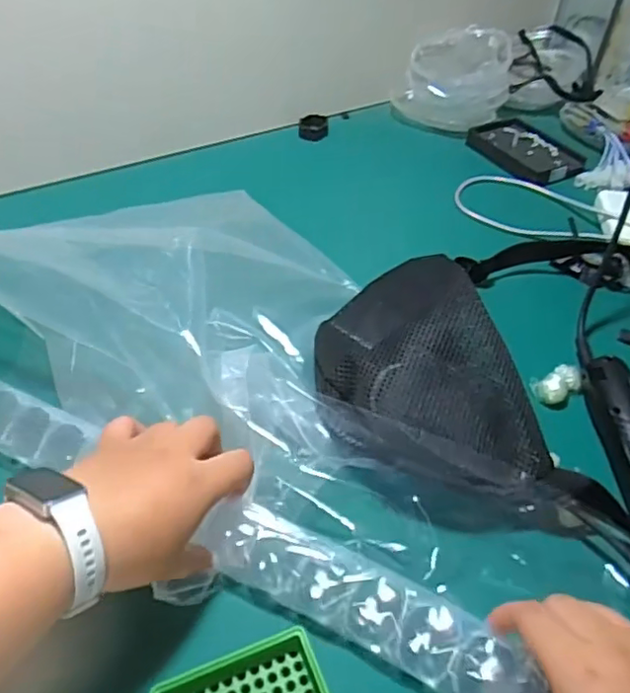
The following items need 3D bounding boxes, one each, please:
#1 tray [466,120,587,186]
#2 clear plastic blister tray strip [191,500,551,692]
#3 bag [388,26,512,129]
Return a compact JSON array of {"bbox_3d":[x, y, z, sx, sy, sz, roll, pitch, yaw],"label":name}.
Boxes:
[{"bbox_3d":[0.255,-0.244,0.748,0.080,0.016,0.136,-26,52,-26],"label":"tray"},{"bbox_3d":[0.029,0.154,0.364,0.209,0.033,0.043,22,48,18],"label":"clear plastic blister tray strip"},{"bbox_3d":[0.180,-0.353,0.796,0.137,0.095,0.131,8,45,5],"label":"bag"}]

